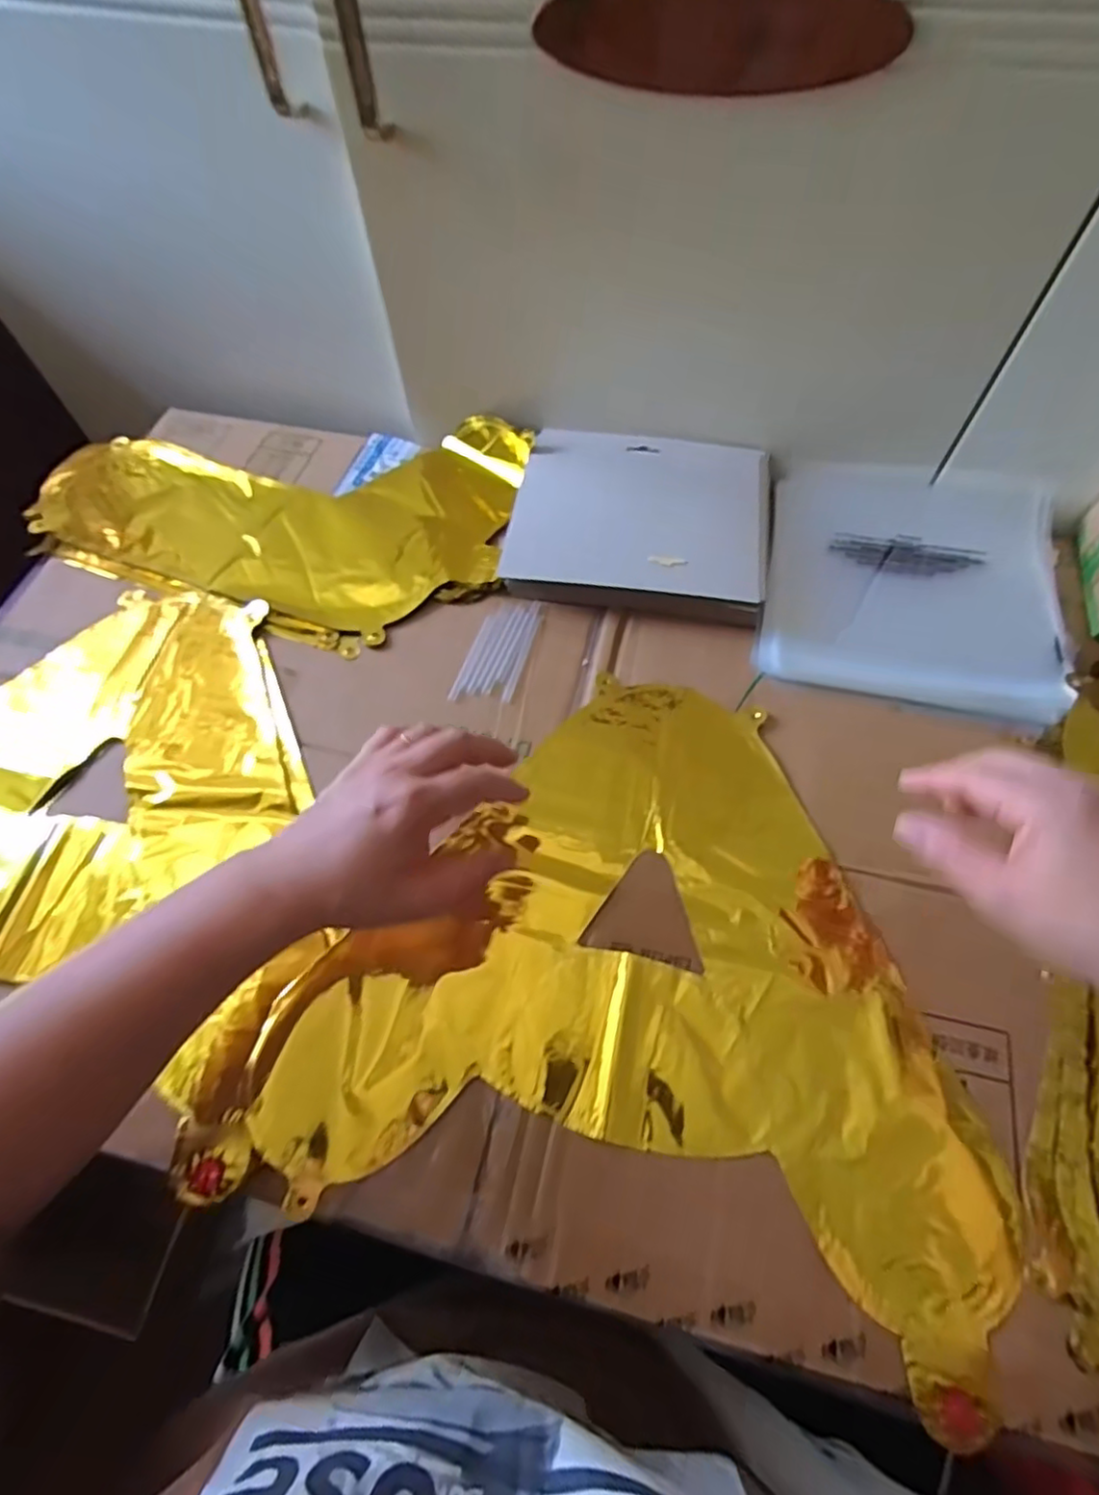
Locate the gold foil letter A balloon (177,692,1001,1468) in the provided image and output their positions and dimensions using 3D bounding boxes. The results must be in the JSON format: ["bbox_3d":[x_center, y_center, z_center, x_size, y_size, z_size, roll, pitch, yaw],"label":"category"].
[{"bbox_3d":[0.043,0.110,0.393,0.409,0.017,0.339,11,64,8],"label":"gold foil letter A balloon"}]

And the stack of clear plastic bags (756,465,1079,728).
[{"bbox_3d":[0.277,-0.134,0.505,0.207,0.012,0.224,12,64,9],"label":"stack of clear plastic bags"}]

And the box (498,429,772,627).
[{"bbox_3d":[0.073,-0.182,0.522,0.194,0.028,0.163,10,64,7],"label":"box"}]

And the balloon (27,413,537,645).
[{"bbox_3d":[-0.241,-0.215,0.557,0.414,0.021,0.222,11,64,8],"label":"balloon"}]

